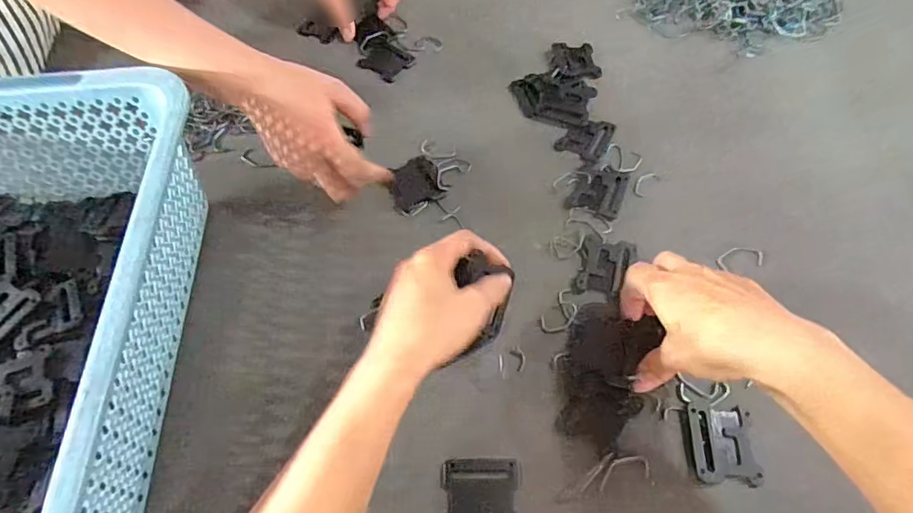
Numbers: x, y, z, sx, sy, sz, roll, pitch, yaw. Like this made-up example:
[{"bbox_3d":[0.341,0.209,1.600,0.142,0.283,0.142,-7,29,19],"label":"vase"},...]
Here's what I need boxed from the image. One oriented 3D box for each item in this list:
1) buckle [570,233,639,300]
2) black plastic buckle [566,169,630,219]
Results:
[{"bbox_3d":[0.118,0.008,0.418,0.041,0.004,0.056,18,62,12],"label":"buckle"},{"bbox_3d":[0.126,-0.059,0.458,0.043,0.004,0.052,20,63,13],"label":"black plastic buckle"}]

